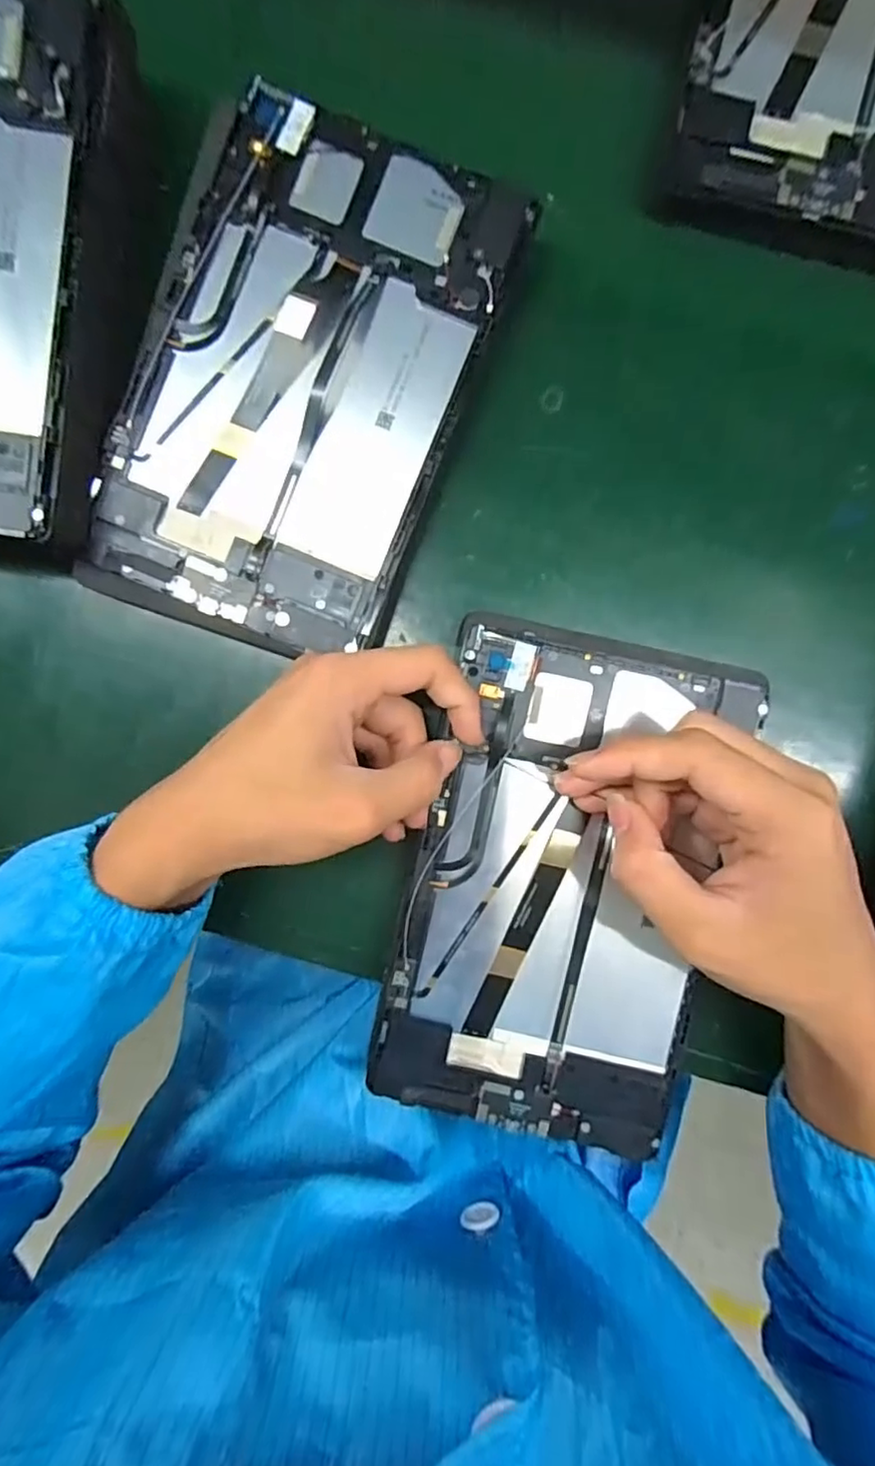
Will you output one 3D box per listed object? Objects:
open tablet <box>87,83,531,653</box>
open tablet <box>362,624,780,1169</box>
[{"bbox_3d":[-0.067,-0.166,0.294,0.154,0.012,0.242,20,92,0],"label":"open tablet"},{"bbox_3d":[0.062,0.076,0.305,0.147,0.009,0.245,12,92,-1],"label":"open tablet"}]

